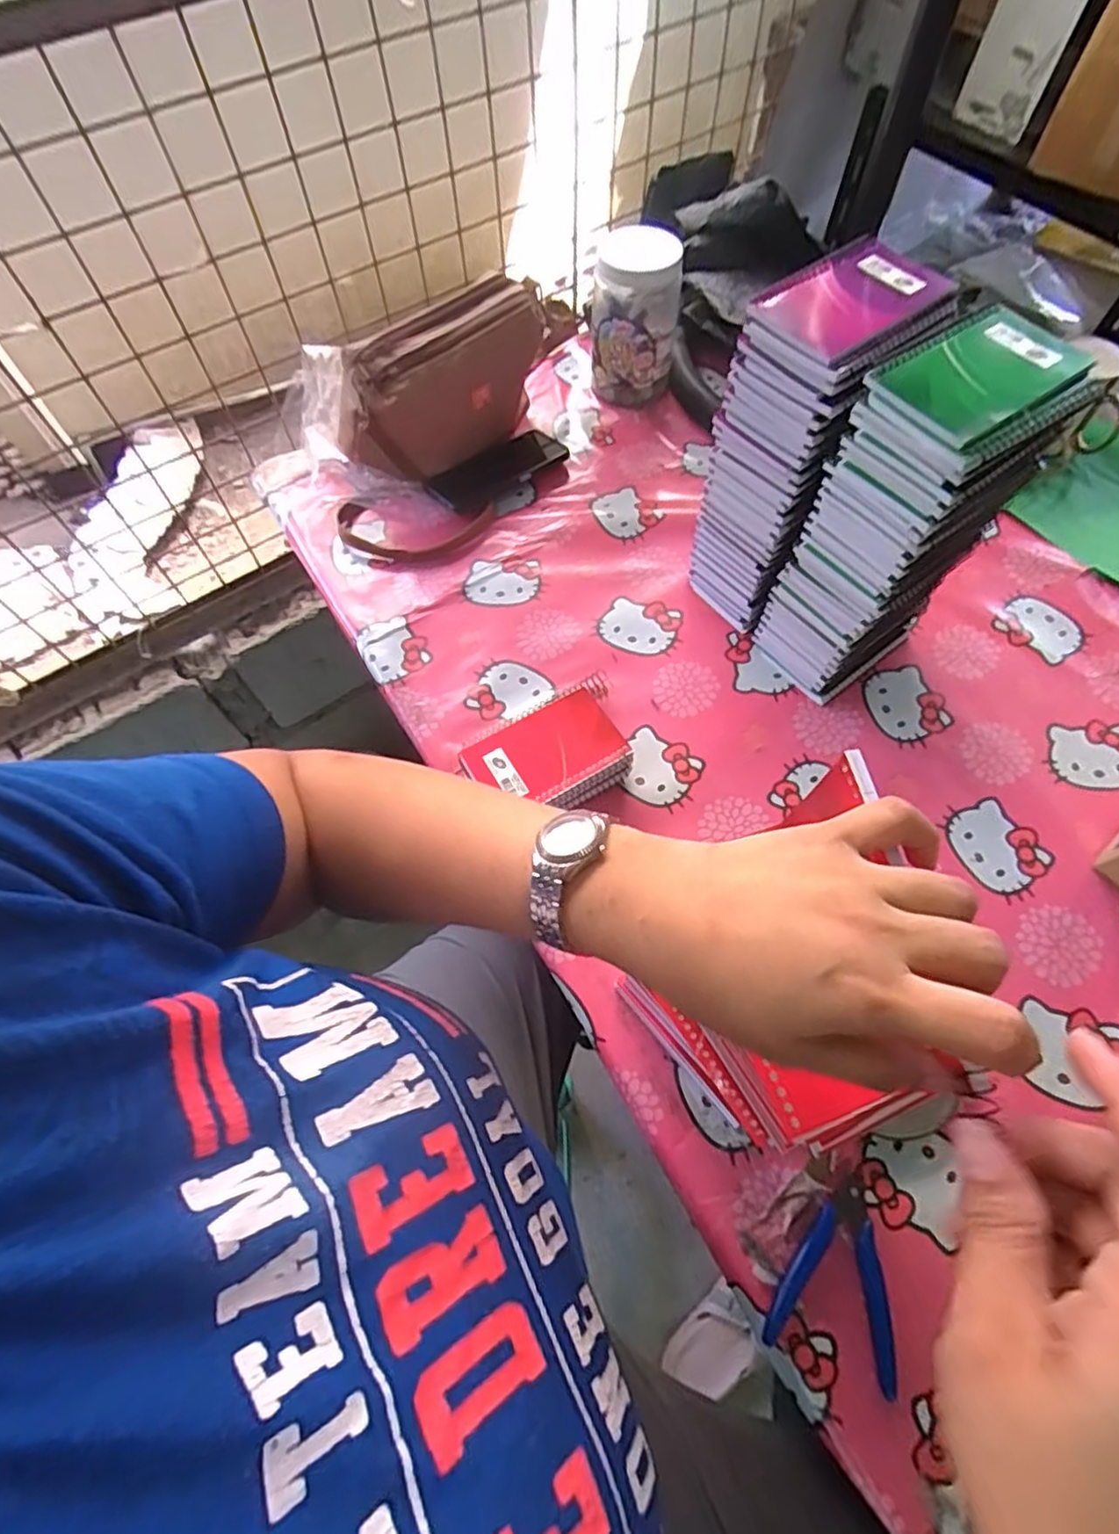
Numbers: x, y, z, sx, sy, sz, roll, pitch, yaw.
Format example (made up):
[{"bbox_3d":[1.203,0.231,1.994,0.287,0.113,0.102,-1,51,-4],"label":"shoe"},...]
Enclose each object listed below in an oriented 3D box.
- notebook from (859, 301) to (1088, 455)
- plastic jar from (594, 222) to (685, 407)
[{"bbox_3d":[0.282,-0.264,0.441,0.127,0.015,0.085,-33,66,-13],"label":"notebook"},{"bbox_3d":[0.094,-0.544,0.817,0.104,0.160,0.084,4,63,4],"label":"plastic jar"}]

